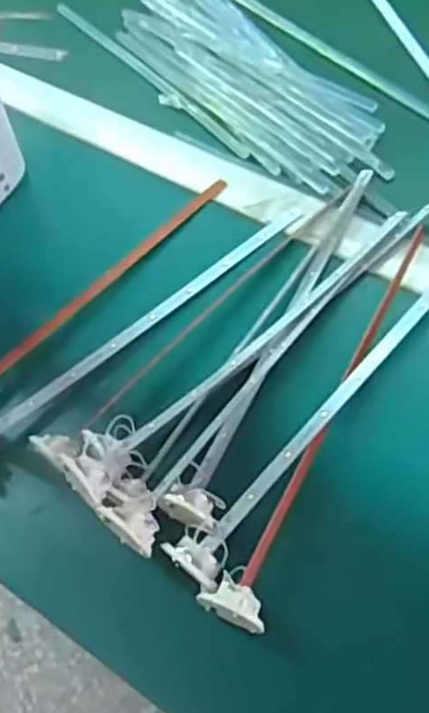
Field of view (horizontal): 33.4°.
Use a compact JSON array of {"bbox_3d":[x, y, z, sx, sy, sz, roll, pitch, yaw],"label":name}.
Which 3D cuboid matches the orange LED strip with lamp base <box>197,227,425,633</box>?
[{"bbox_3d":[0.081,0.029,0.435,0.033,0.027,0.289,26,68,19],"label":"orange LED strip with lamp base"}]

